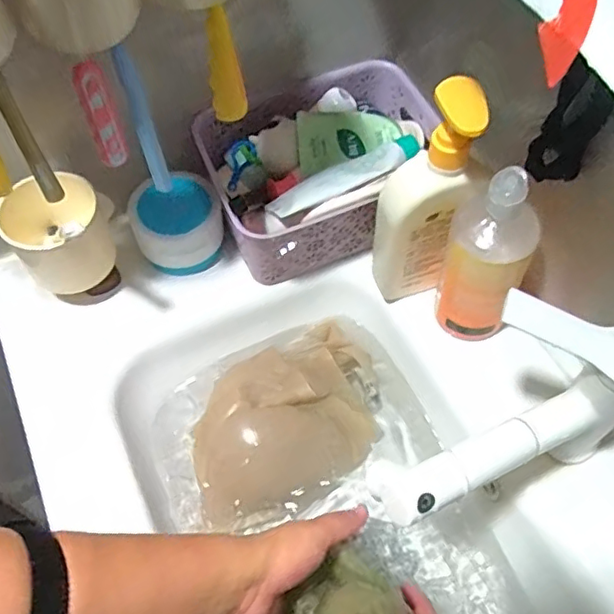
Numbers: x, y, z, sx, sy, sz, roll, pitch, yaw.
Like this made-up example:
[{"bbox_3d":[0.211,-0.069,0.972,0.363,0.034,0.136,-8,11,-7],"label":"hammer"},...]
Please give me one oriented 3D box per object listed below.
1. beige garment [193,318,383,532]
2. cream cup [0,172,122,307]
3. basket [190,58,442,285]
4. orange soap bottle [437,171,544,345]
[{"bbox_3d":[-0.018,0.114,0.591,0.207,0.056,0.147,-24,60,-15],"label":"beige garment"},{"bbox_3d":[-0.220,-0.054,0.552,0.091,0.109,0.093,0,57,0],"label":"cream cup"},{"bbox_3d":[0.026,-0.138,0.611,0.231,0.109,0.165,-19,59,-12],"label":"basket"},{"bbox_3d":[0.149,-0.035,0.503,0.064,0.195,0.049,25,61,15],"label":"orange soap bottle"}]

